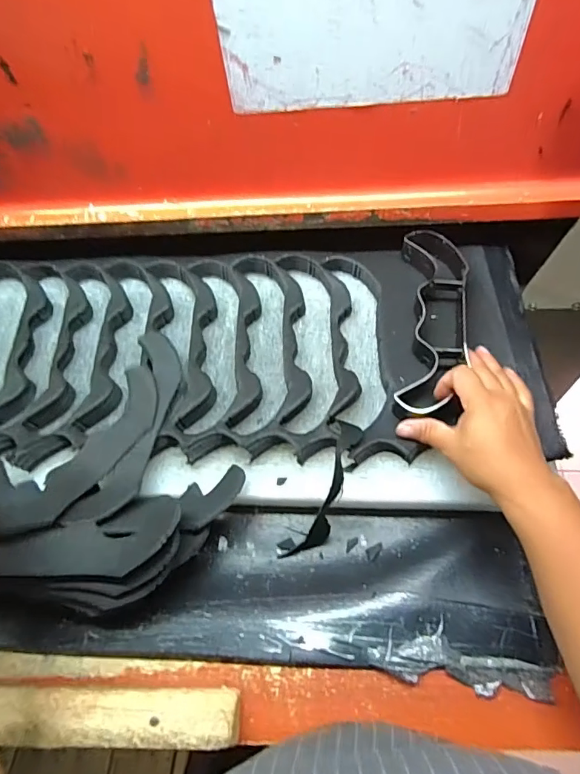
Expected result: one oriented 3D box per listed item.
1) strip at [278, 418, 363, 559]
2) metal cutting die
[{"bbox_3d":[0.032,0.105,0.476,0.036,0.044,0.147,19,90,11],"label":"strip"},{"bbox_3d":[0.148,-0.069,0.504,0.065,0.033,0.223,7,64,4],"label":"metal cutting die"}]

